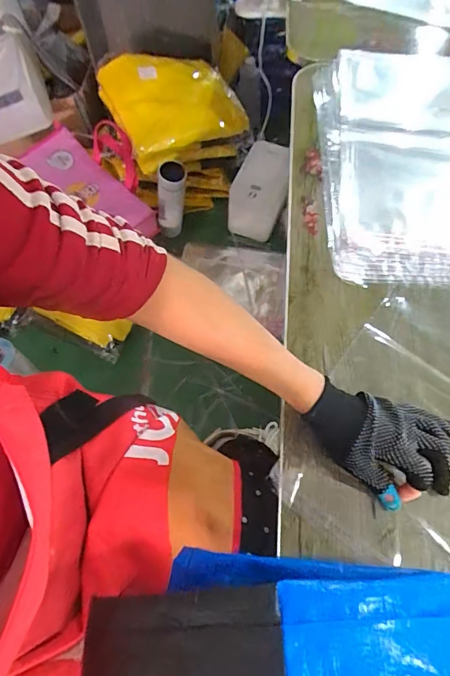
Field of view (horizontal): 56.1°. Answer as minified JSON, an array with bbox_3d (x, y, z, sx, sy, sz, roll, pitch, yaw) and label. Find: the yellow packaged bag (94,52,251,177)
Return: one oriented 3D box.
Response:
[{"bbox_3d":[-0.106,-0.496,0.893,0.267,0.077,0.230,-24,109,1],"label":"yellow packaged bag"}]

